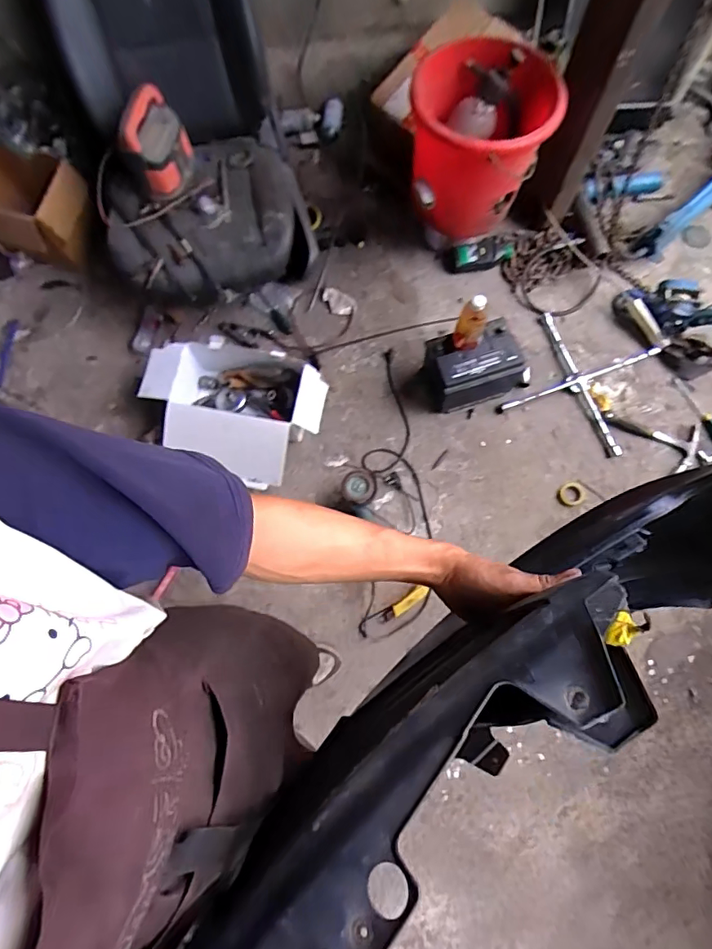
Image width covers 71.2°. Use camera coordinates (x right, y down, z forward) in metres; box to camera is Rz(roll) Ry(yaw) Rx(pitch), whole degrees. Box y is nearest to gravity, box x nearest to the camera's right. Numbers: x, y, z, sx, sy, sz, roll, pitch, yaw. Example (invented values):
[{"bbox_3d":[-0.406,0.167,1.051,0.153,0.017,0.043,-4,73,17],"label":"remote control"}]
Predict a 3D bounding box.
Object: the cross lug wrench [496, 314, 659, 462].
[{"bbox_3d":[0.723,-0.304,1.612,0.386,0.035,0.398,25,77,8],"label":"cross lug wrench"}]

